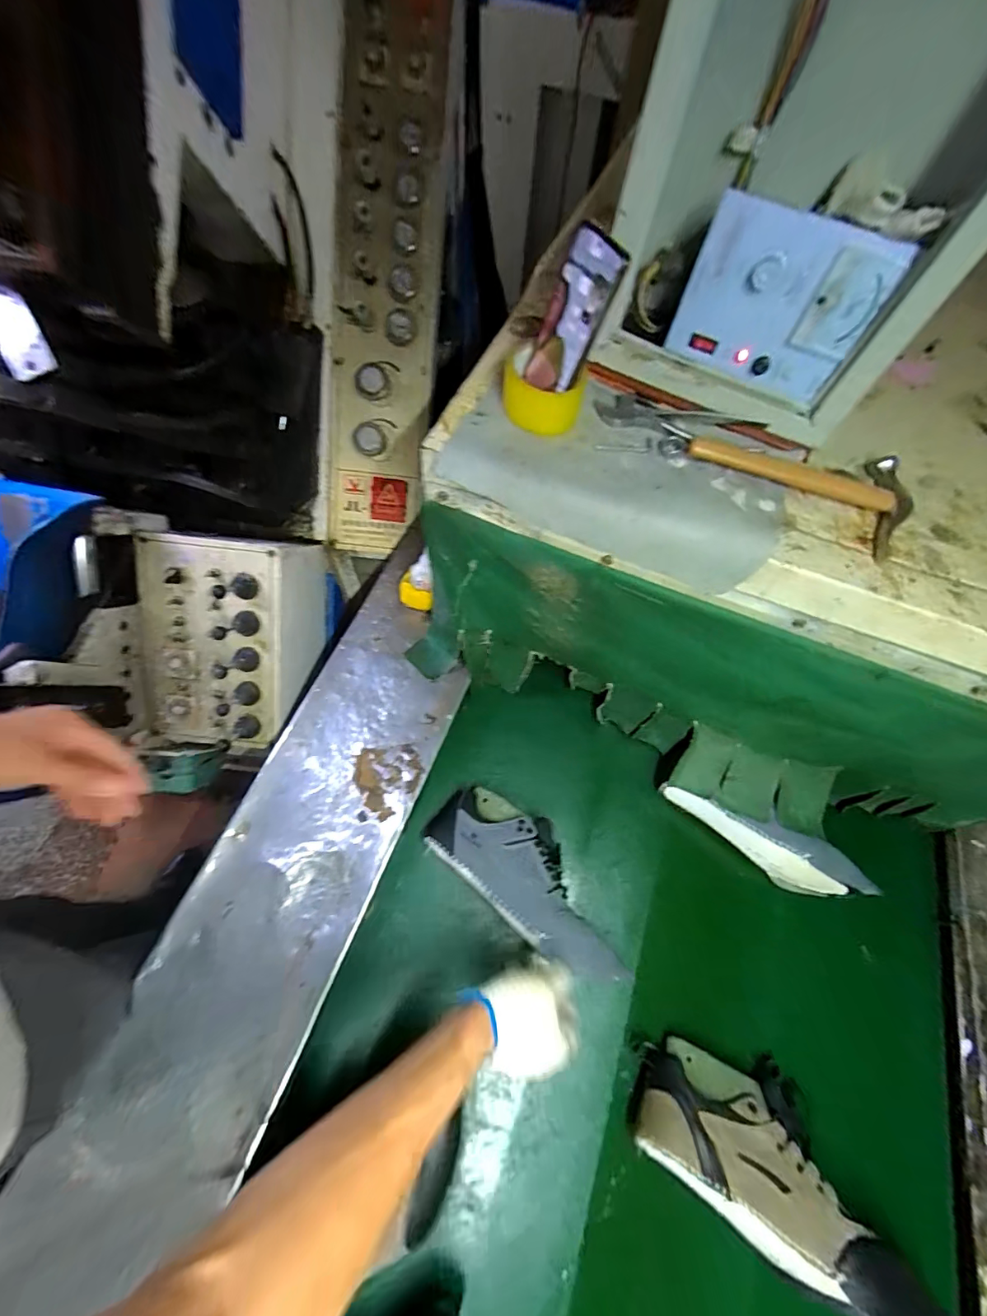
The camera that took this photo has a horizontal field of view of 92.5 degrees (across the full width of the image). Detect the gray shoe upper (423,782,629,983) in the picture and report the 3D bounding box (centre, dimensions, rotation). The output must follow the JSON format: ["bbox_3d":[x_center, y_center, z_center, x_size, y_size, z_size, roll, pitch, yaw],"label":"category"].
[{"bbox_3d":[0.042,0.297,0.653,0.316,0.094,0.130,39,67,15],"label":"gray shoe upper"}]

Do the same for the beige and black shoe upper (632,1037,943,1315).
[{"bbox_3d":[0.312,0.568,0.534,0.280,0.098,0.167,34,65,13],"label":"beige and black shoe upper"}]

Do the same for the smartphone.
[{"bbox_3d":[0.075,-0.334,0.470,0.015,0.138,0.076,-18,66,-31],"label":"smartphone"}]

